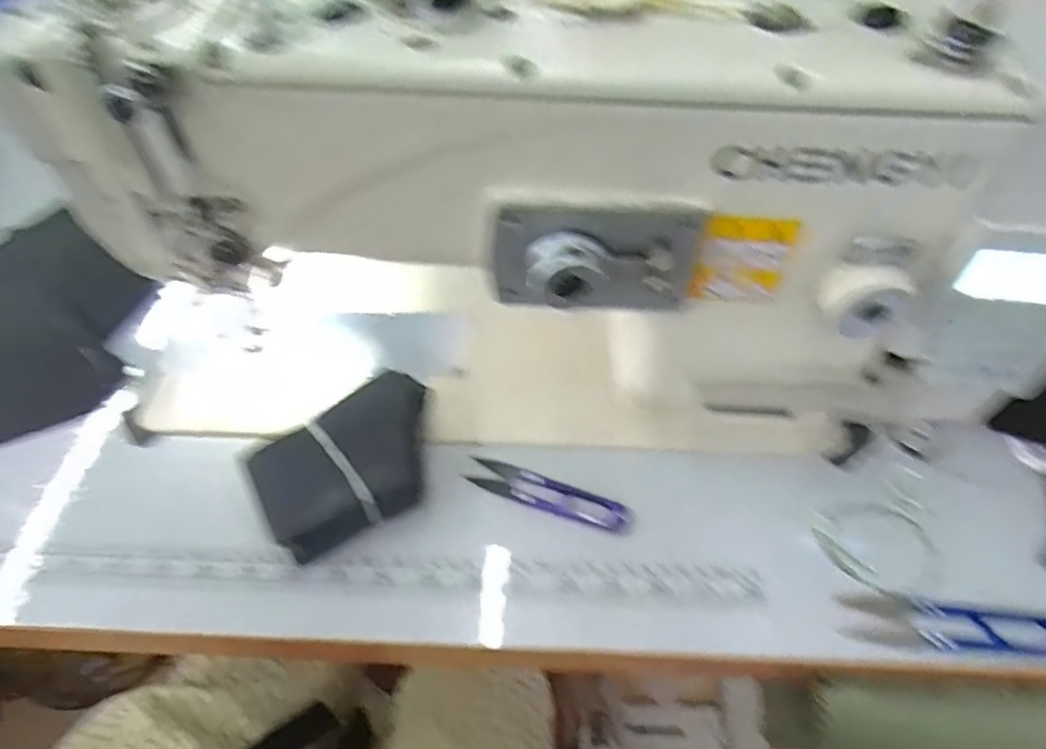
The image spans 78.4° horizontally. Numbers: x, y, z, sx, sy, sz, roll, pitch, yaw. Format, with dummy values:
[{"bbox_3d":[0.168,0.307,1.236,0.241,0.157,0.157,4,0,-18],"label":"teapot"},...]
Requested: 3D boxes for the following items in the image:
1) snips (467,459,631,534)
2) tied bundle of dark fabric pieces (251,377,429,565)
[{"bbox_3d":[0.016,0.072,0.387,0.103,0.010,0.024,19,53,16],"label":"snips"},{"bbox_3d":[-0.101,0.050,0.381,0.107,0.043,0.071,-26,55,-19],"label":"tied bundle of dark fabric pieces"}]

